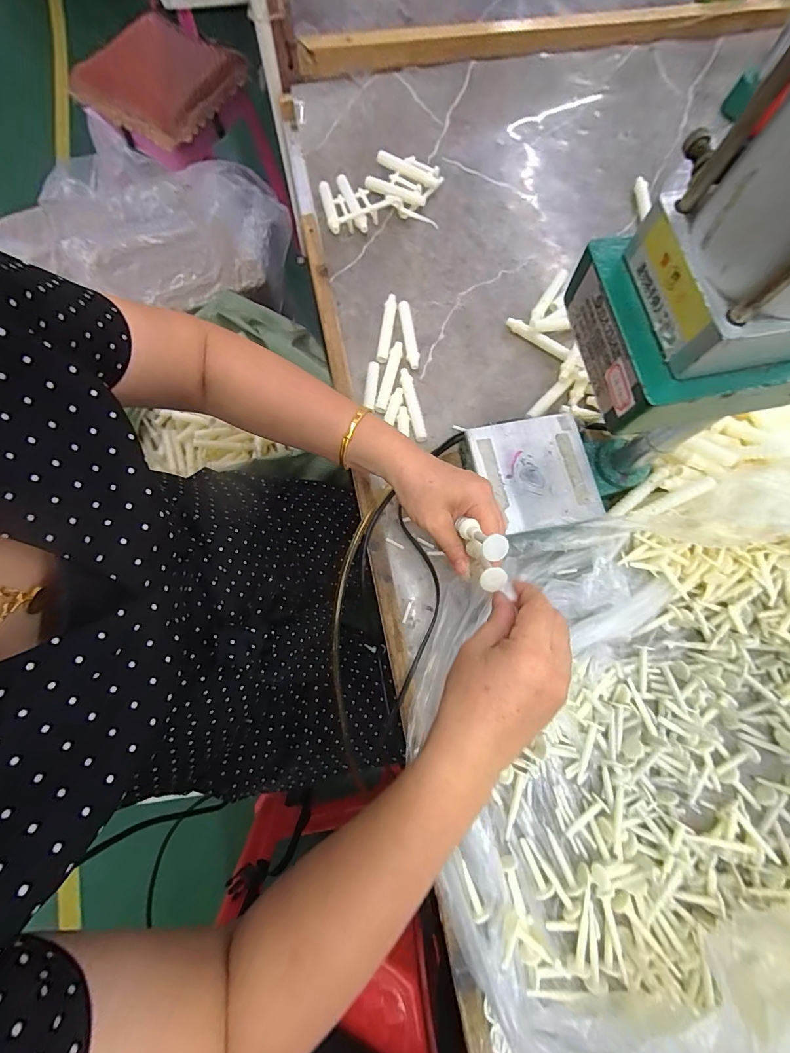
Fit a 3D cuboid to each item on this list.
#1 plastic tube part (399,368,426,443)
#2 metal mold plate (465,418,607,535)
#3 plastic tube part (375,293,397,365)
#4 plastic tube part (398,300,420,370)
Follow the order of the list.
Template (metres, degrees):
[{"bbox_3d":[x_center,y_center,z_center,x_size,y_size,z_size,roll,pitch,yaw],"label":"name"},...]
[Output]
[{"bbox_3d":[0.021,-0.145,0.476,0.015,0.012,0.099,-12,76,-4],"label":"plastic tube part"},{"bbox_3d":[0.144,-0.057,0.415,0.119,0.009,0.120,-11,75,-3],"label":"metal mold plate"},{"bbox_3d":[-0.011,-0.248,0.497,0.016,0.014,0.092,8,76,1],"label":"plastic tube part"},{"bbox_3d":[0.018,-0.241,0.499,0.015,0.011,0.093,-7,76,-3],"label":"plastic tube part"}]

